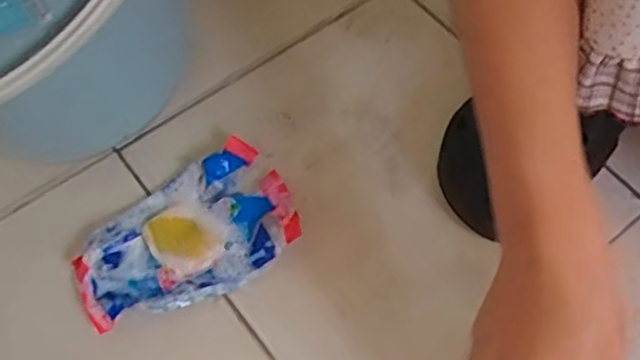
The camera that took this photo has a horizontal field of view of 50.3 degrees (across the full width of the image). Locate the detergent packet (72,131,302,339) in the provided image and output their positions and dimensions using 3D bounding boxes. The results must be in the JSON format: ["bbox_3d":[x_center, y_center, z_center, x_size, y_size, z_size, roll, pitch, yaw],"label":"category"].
[{"bbox_3d":[-0.100,0.044,0.511,0.163,0.023,0.099,-30,64,-15],"label":"detergent packet"}]

